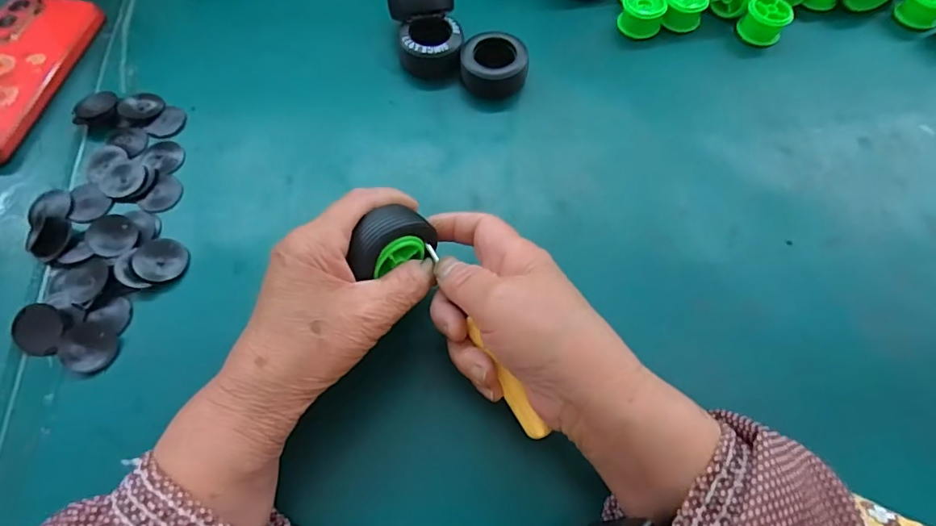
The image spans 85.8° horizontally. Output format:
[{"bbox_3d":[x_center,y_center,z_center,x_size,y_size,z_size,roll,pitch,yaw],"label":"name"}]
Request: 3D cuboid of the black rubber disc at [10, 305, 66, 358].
[{"bbox_3d":[-0.238,0.038,0.279,0.028,0.004,0.029,0,83,1],"label":"black rubber disc"}]

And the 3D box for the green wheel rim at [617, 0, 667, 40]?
[{"bbox_3d":[0.139,-0.198,0.402,0.033,0.026,0.028,19,63,9],"label":"green wheel rim"}]

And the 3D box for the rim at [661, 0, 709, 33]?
[{"bbox_3d":[0.174,-0.205,0.407,0.033,0.026,0.030,0,62,-1],"label":"rim"}]

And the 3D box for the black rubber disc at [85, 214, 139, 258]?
[{"bbox_3d":[-0.214,-0.016,0.305,0.030,0.008,0.026,25,65,12],"label":"black rubber disc"}]

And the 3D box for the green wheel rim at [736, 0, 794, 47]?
[{"bbox_3d":[0.237,-0.192,0.402,0.027,0.027,0.031,-40,70,-20],"label":"green wheel rim"}]

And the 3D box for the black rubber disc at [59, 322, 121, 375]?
[{"bbox_3d":[-0.209,0.047,0.279,0.027,0.004,0.028,7,65,-16],"label":"black rubber disc"}]

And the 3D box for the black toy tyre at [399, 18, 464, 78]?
[{"bbox_3d":[-0.028,-0.163,0.379,0.045,0.023,0.039,-11,63,-7],"label":"black toy tyre"}]

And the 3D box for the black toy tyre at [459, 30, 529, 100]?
[{"bbox_3d":[0.019,-0.146,0.371,0.047,0.024,0.042,-6,62,-4],"label":"black toy tyre"}]

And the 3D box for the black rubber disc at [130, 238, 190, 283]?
[{"bbox_3d":[-0.184,-0.001,0.303,0.029,0.004,0.028,8,63,-17],"label":"black rubber disc"}]

